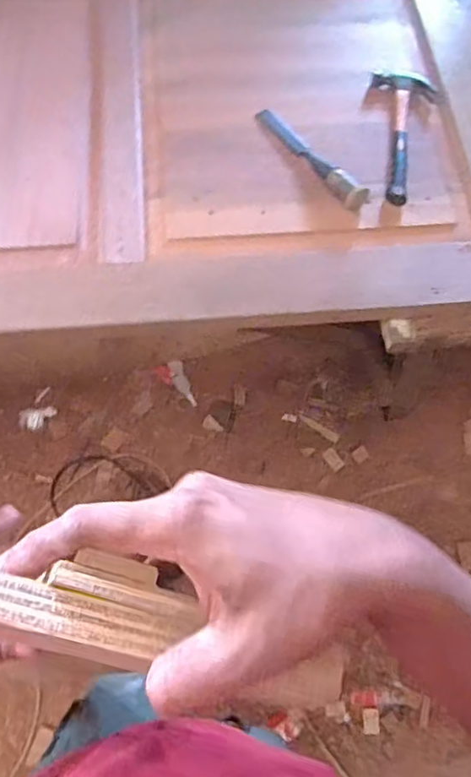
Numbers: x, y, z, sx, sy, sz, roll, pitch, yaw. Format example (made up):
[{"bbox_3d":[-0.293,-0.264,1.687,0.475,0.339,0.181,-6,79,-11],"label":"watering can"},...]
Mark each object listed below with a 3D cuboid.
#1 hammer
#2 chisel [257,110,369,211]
[{"bbox_3d":[0.271,-0.410,0.960,0.110,0.024,0.283,10,66,2],"label":"hammer"},{"bbox_3d":[0.120,-0.372,0.939,0.049,0.033,0.256,-28,67,-14],"label":"chisel"}]

